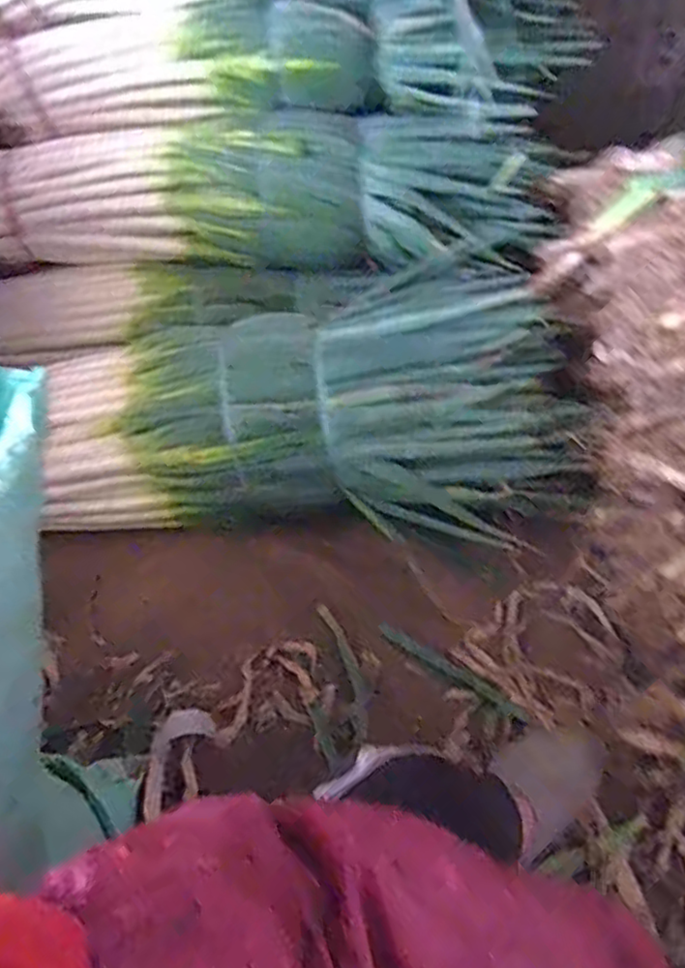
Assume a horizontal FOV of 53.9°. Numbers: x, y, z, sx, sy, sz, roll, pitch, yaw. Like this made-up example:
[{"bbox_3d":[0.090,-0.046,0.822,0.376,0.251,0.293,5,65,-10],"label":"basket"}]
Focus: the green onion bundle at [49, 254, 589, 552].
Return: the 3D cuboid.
[{"bbox_3d":[-0.062,-0.125,0.966,0.744,0.205,0.386,-1,51,3],"label":"green onion bundle"}]

